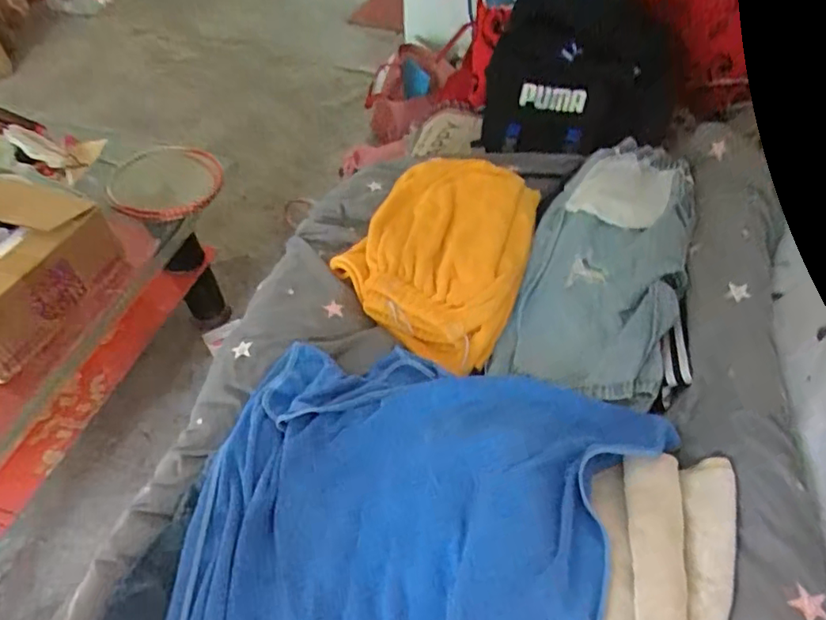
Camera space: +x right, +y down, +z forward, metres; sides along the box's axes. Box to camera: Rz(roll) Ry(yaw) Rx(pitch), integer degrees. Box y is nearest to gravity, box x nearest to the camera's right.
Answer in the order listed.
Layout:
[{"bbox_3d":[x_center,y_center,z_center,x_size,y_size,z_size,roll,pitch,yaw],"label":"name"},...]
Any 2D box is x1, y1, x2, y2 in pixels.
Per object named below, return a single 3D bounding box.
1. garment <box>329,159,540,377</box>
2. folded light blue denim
[{"bbox_3d":[0.049,-0.107,0.904,0.305,0.084,0.361,26,55,22],"label":"garment"},{"bbox_3d":[0.292,-0.092,0.848,0.211,0.047,0.497,10,58,26],"label":"folded light blue denim"}]

